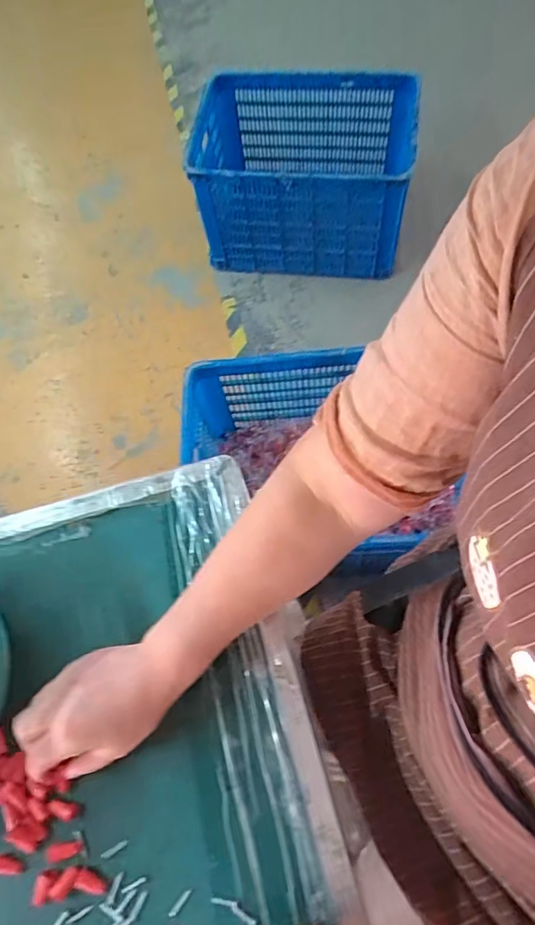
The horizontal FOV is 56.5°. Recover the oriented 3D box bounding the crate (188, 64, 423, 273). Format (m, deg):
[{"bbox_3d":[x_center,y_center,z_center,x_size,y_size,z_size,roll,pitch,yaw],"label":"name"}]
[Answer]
[{"bbox_3d":[0.106,-0.848,1.498,0.611,0.317,0.448,3,69,7],"label":"crate"}]

